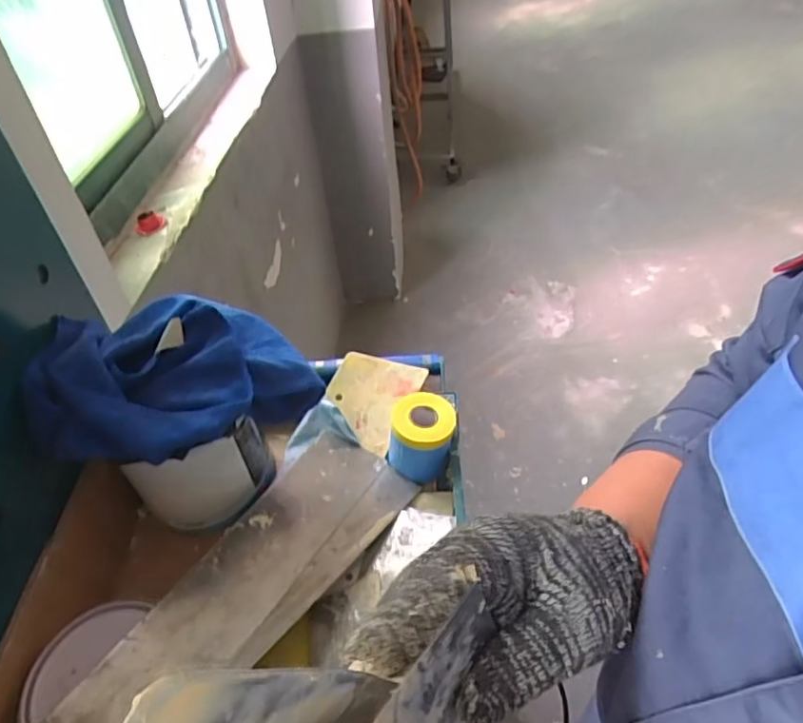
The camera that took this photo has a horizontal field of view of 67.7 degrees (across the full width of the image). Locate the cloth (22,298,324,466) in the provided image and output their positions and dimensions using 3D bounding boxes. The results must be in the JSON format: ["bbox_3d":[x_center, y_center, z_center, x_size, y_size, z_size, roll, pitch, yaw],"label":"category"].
[{"bbox_3d":[-0.213,0.025,0.587,0.249,0.101,0.161,-8,44,-2],"label":"cloth"}]

